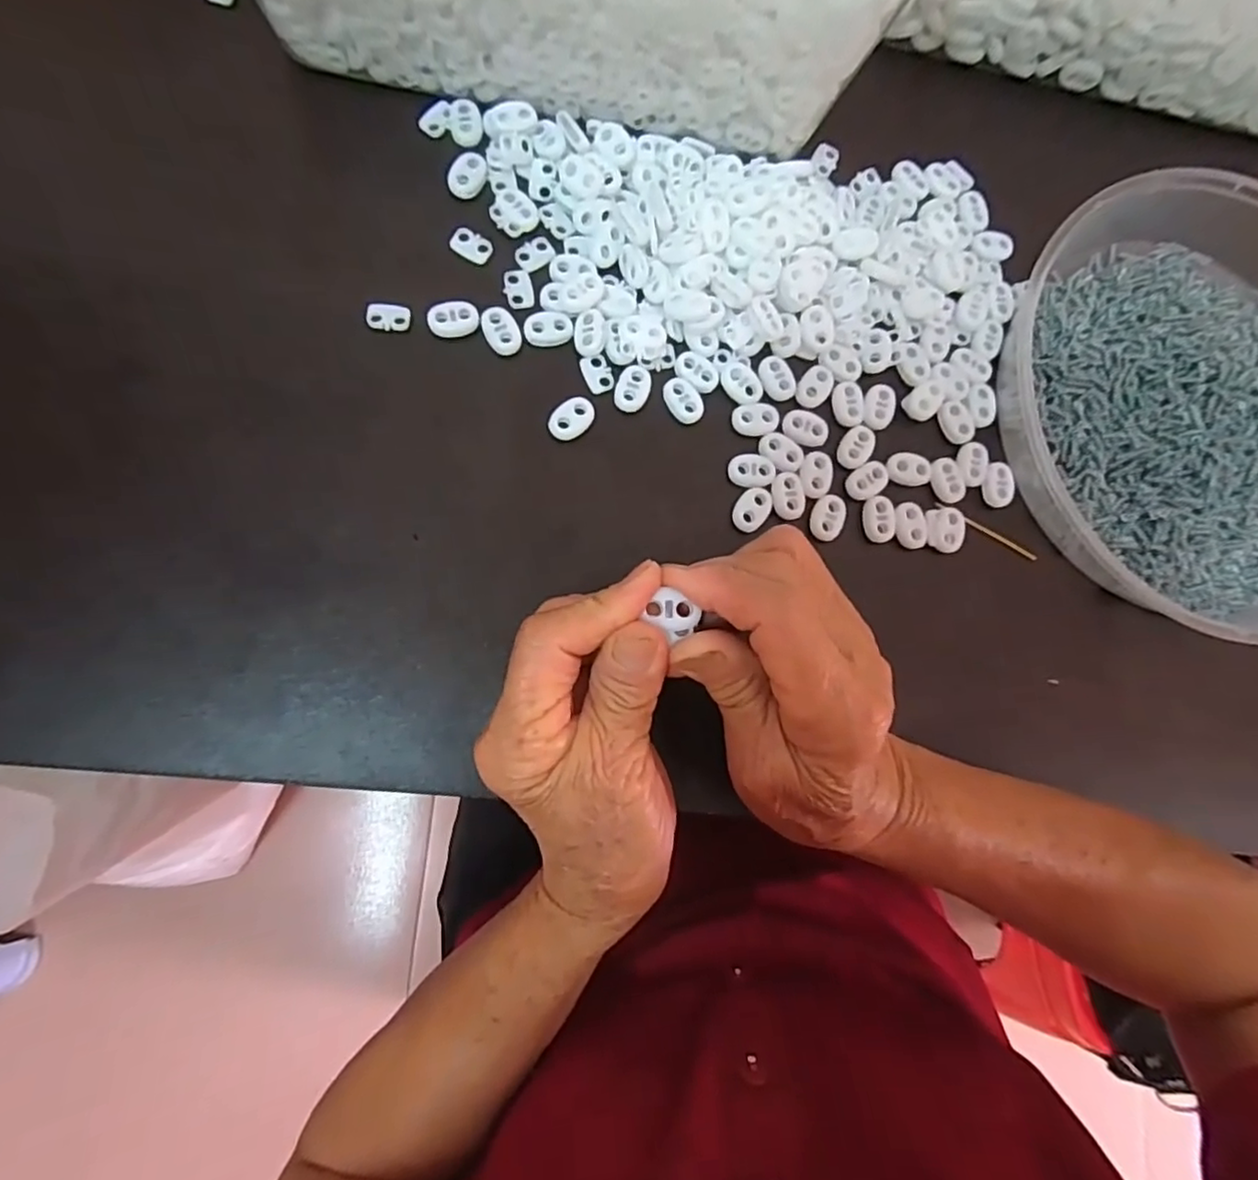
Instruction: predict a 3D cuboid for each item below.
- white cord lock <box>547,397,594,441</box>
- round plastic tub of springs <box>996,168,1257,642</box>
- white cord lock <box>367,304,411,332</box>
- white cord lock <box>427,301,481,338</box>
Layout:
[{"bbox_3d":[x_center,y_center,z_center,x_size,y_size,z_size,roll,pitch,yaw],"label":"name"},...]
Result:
[{"bbox_3d":[-0.027,-0.079,0.290,0.023,0.005,0.016,-43,91,-10],"label":"white cord lock"},{"bbox_3d":[0.291,-0.096,0.317,0.227,0.038,0.230,1,84,-8],"label":"round plastic tub of springs"},{"bbox_3d":[-0.108,-0.123,0.284,0.018,0.004,0.012,-2,84,-8],"label":"white cord lock"},{"bbox_3d":[-0.080,-0.123,0.287,0.022,0.005,0.016,-10,85,-9],"label":"white cord lock"}]

